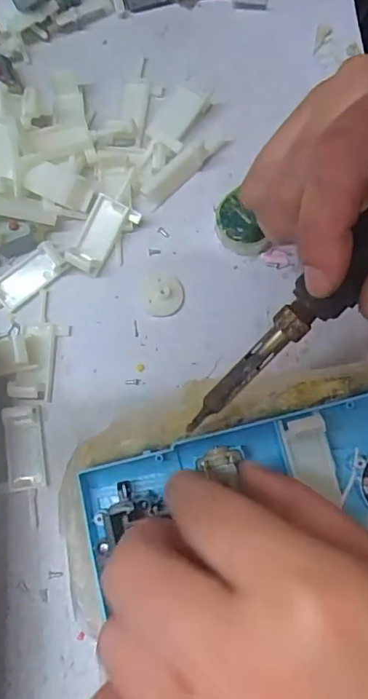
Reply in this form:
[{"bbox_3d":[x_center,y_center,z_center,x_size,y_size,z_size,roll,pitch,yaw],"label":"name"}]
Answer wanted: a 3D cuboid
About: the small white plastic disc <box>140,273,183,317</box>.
[{"bbox_3d":[-0.012,-0.030,0.279,0.022,0.007,0.024,0,78,-1],"label":"small white plastic disc"}]

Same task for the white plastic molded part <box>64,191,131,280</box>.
[{"bbox_3d":[-0.048,-0.062,0.280,0.021,0.017,0.041,29,79,5],"label":"white plastic molded part"}]

